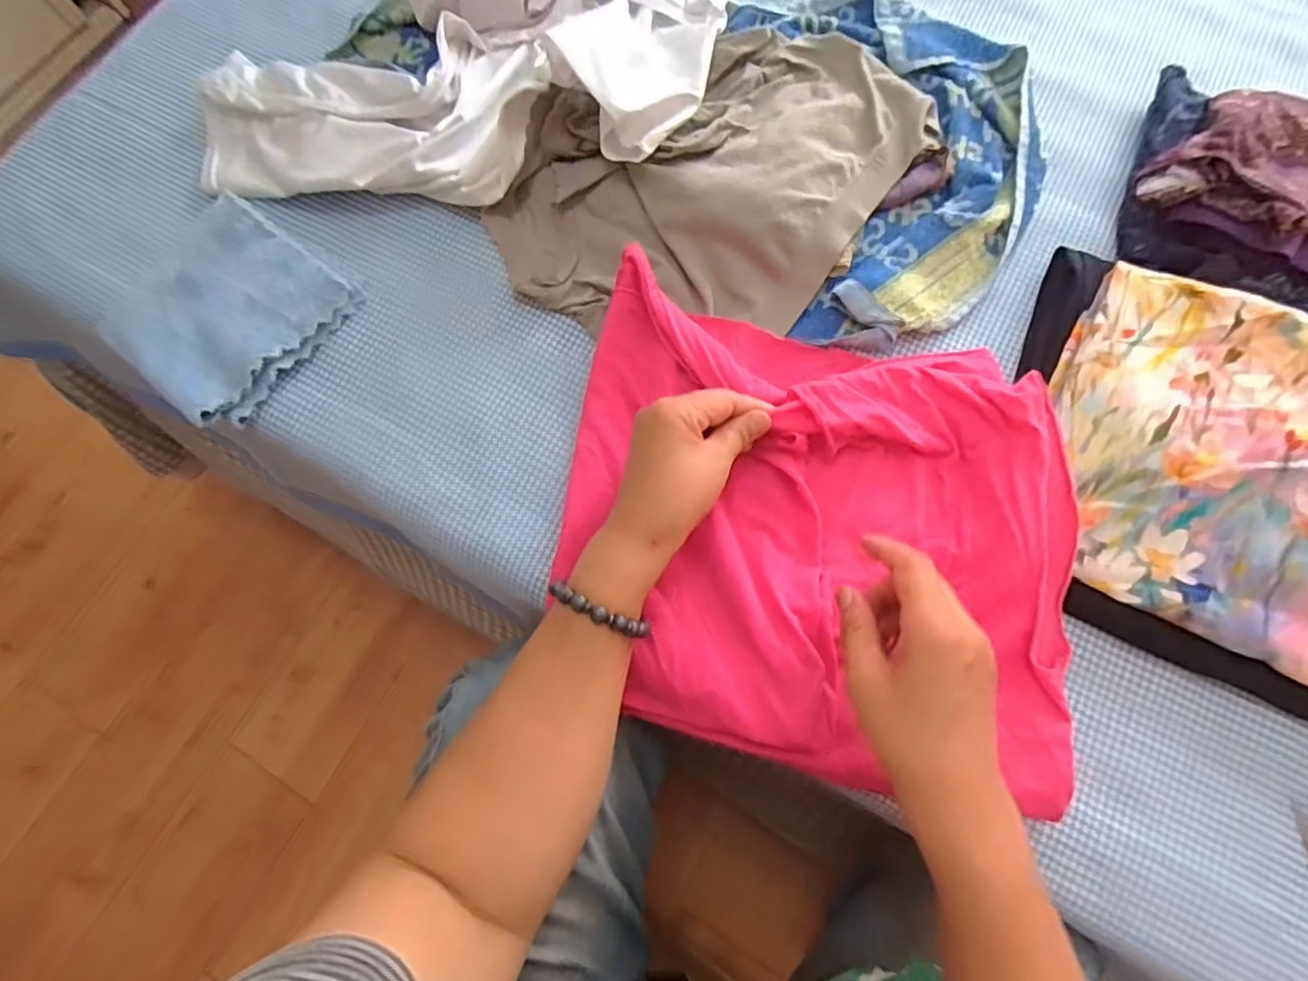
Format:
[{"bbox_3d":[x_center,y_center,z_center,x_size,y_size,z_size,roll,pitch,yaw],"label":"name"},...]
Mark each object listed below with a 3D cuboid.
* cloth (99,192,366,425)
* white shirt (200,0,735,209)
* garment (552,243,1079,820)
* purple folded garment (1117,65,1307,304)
[{"bbox_3d":[-0.312,-0.132,0.439,0.120,0.027,0.140,36,79,11],"label":"cloth"},{"bbox_3d":[-0.150,-0.416,0.492,0.412,0.079,0.396,6,75,4],"label":"white shirt"},{"bbox_3d":[0.100,0.023,0.391,0.320,0.043,0.287,11,75,5],"label":"garment"},{"bbox_3d":[0.443,-0.222,0.437,0.167,0.051,0.180,19,76,7],"label":"purple folded garment"}]

